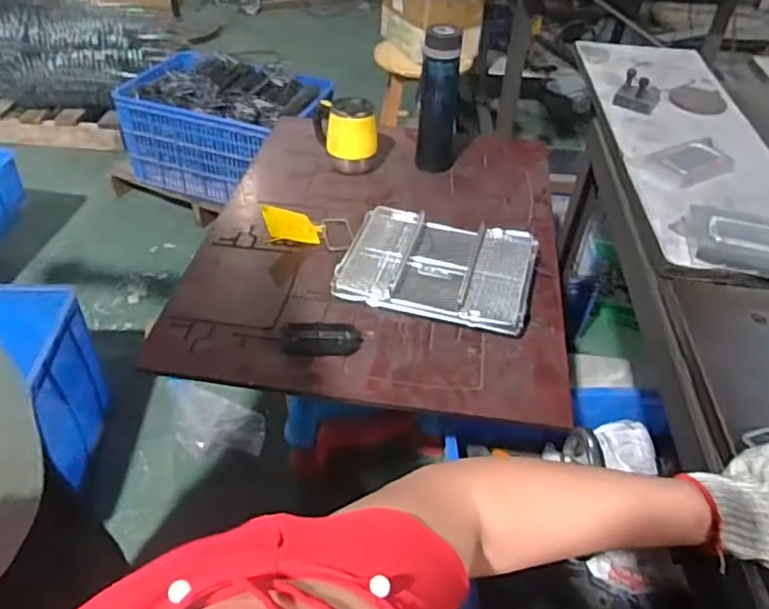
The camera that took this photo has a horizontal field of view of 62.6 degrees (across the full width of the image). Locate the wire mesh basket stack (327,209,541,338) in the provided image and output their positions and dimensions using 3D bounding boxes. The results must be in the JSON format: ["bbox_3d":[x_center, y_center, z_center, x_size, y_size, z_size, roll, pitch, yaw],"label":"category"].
[{"bbox_3d":[0.092,-0.061,1.080,0.310,0.049,0.240,11,43,8],"label":"wire mesh basket stack"}]

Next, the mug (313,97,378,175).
[{"bbox_3d":[-0.081,-0.356,1.324,0.131,0.141,0.102,-1,43,-5],"label":"mug"}]

